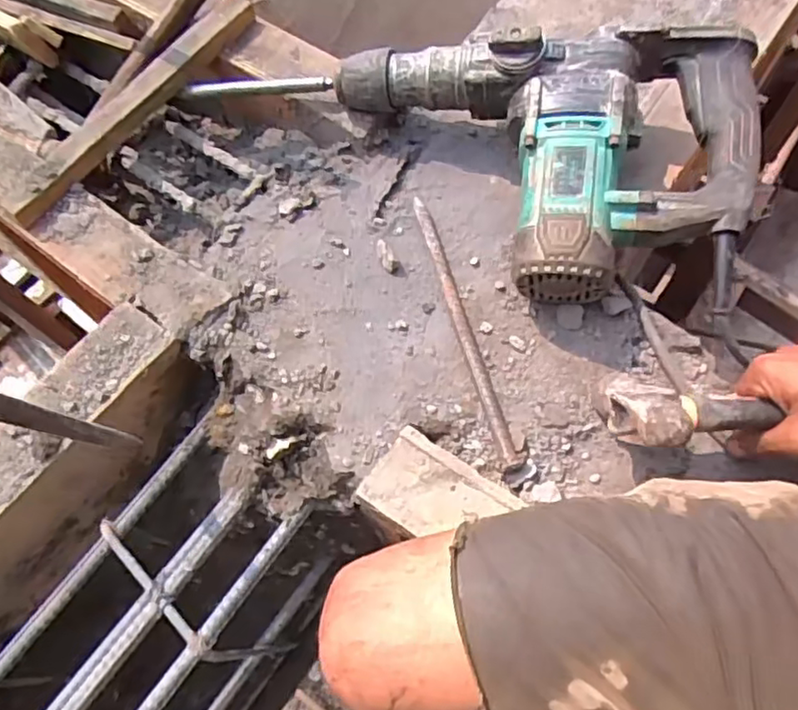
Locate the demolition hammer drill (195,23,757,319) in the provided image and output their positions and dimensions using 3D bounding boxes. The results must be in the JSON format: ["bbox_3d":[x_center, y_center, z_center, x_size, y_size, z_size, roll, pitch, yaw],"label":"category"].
[{"bbox_3d":[0.036,-0.176,0.564,0.499,0.122,0.224,8,67,6],"label":"demolition hammer drill"}]

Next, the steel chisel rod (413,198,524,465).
[{"bbox_3d":[0.056,-0.028,0.561,0.015,0.021,0.260,-16,68,-6],"label":"steel chisel rod"}]

